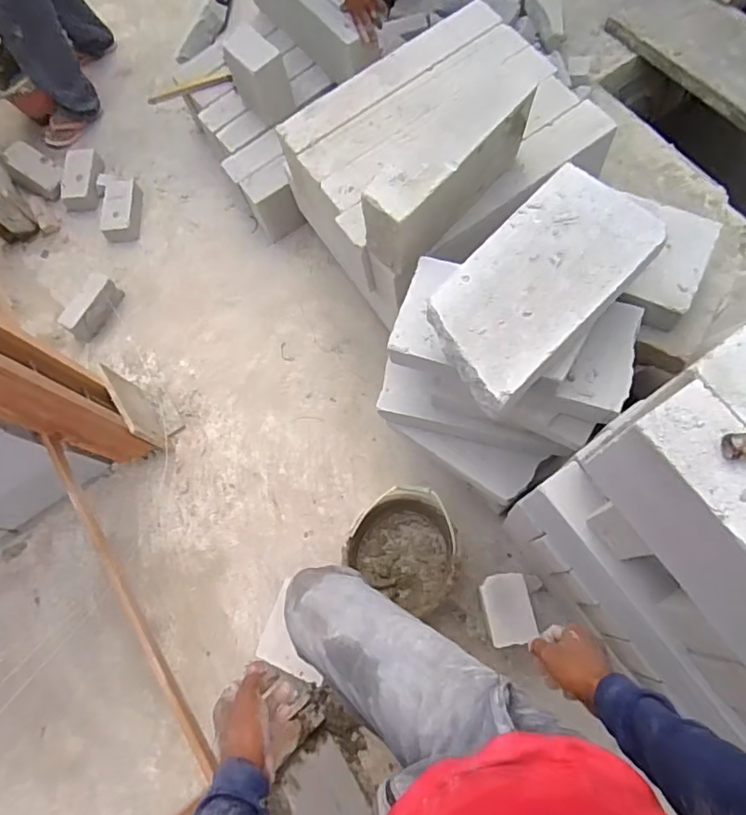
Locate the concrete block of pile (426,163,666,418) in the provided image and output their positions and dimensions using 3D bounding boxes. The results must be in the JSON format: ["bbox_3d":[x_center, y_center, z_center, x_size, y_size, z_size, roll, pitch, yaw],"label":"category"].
[{"bbox_3d":[0.250,-0.190,0.838,0.365,0.057,0.198,-44,73,-7],"label":"concrete block of pile"}]

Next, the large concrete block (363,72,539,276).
[{"bbox_3d":[0.144,-0.450,1.081,0.113,0.193,0.379,41,81,16],"label":"large concrete block"}]

